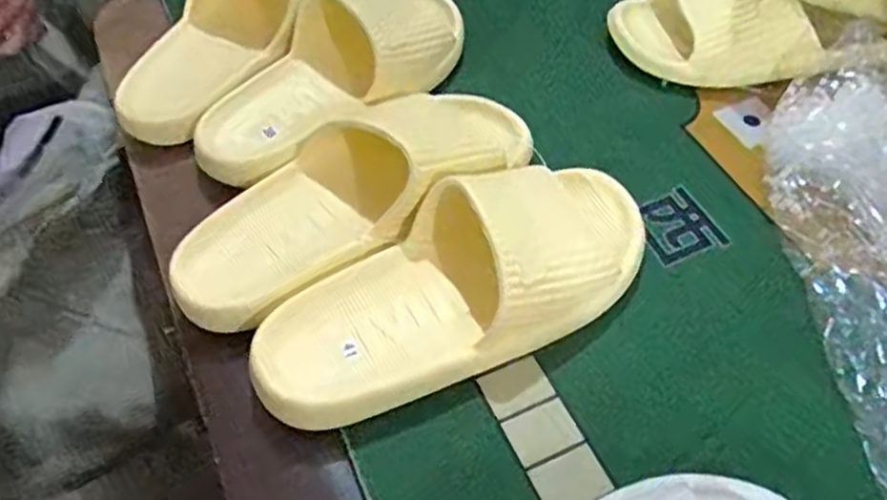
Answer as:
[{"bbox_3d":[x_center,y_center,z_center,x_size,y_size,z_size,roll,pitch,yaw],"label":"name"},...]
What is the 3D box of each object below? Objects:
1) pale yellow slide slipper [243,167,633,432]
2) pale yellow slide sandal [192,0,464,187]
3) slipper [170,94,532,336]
[{"bbox_3d":[0.012,0.016,0.438,0.271,0.064,0.104,-25,56,-17],"label":"pale yellow slide slipper"},{"bbox_3d":[-0.075,-0.141,0.557,0.103,0.061,0.246,29,58,21],"label":"pale yellow slide sandal"},{"bbox_3d":[-0.061,-0.051,0.474,0.261,0.067,0.107,-33,59,-22],"label":"slipper"}]

